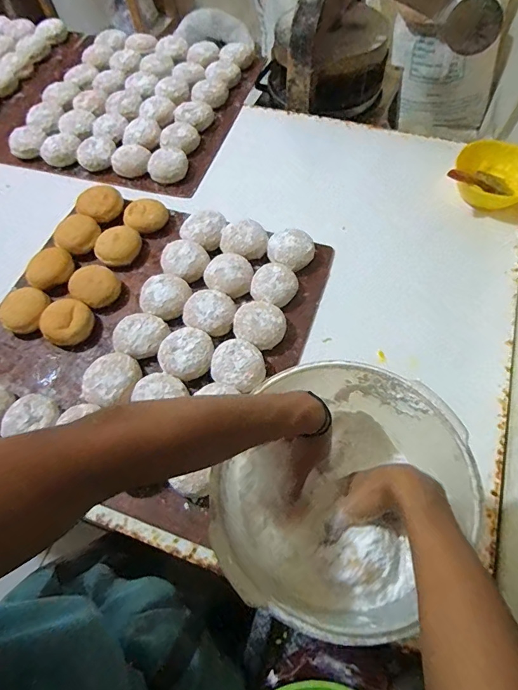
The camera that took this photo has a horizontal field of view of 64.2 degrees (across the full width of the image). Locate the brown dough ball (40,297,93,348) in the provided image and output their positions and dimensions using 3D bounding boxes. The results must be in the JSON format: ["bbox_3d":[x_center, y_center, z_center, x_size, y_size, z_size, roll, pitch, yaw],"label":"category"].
[{"bbox_3d":[-0.345,-0.043,0.740,0.083,0.038,0.080,-2,61,3],"label":"brown dough ball"}]

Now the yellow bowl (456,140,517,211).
[{"bbox_3d":[0.480,-0.341,0.842,0.155,0.074,0.125,22,65,15],"label":"yellow bowl"}]

